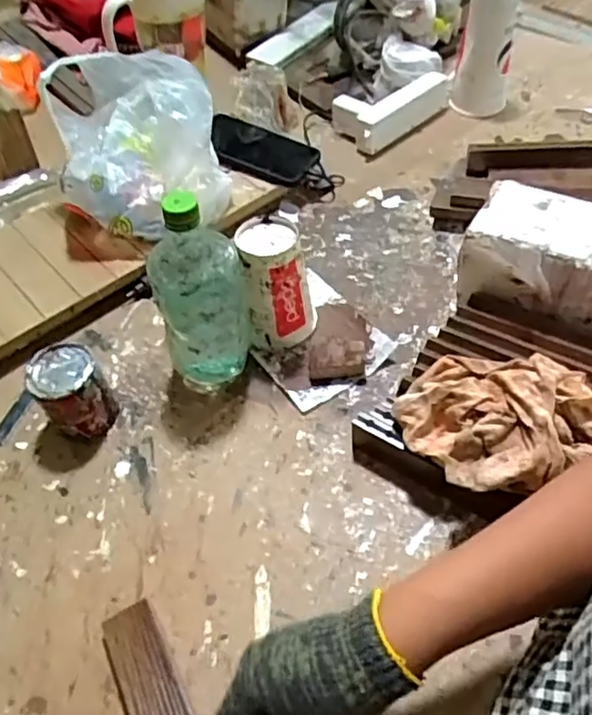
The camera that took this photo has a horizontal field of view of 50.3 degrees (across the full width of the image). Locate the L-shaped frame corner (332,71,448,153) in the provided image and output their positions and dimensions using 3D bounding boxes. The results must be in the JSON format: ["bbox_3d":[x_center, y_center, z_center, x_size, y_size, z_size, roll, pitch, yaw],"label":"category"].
[{"bbox_3d":[0.146,-0.377,0.940,0.187,0.049,0.095,-35,60,-24],"label":"L-shaped frame corner"}]

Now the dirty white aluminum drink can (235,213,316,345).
[{"bbox_3d":[-0.018,-0.074,0.651,0.068,0.122,0.069,-2,49,3],"label":"dirty white aluminum drink can"}]

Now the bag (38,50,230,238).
[{"bbox_3d":[-0.185,-0.246,0.751,0.185,0.137,0.191,-17,54,-13],"label":"bag"}]

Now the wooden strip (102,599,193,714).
[{"bbox_3d":[-0.096,0.252,0.439,0.044,0.017,0.171,-22,47,-14],"label":"wooden strip"}]

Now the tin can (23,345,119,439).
[{"bbox_3d":[-0.216,0.034,0.608,0.058,0.075,0.066,-33,54,-22],"label":"tin can"}]

